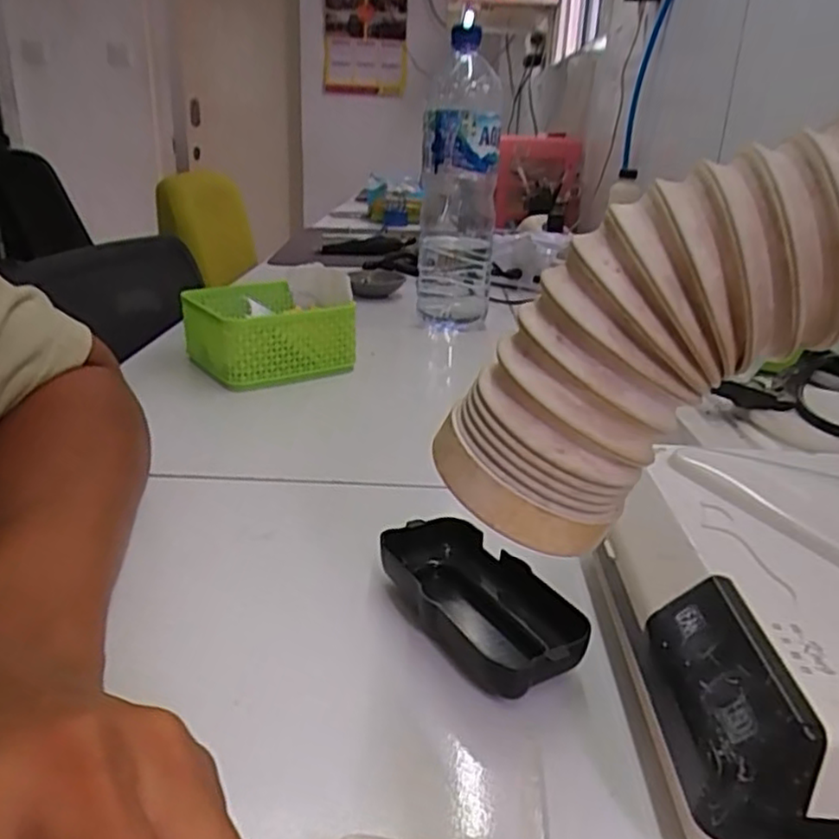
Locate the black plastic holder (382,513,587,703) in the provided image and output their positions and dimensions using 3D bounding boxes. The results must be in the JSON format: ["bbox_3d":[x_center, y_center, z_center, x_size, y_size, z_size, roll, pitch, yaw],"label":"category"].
[{"bbox_3d":[0.028,0.084,0.318,0.049,0.028,0.112,-13,27,-34],"label":"black plastic holder"}]

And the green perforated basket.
[{"bbox_3d":[-0.149,-0.080,0.659,0.121,0.075,0.146,-16,29,-38],"label":"green perforated basket"}]

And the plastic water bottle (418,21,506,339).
[{"bbox_3d":[0.043,-0.258,0.778,0.082,0.300,0.099,3,22,-1],"label":"plastic water bottle"}]

